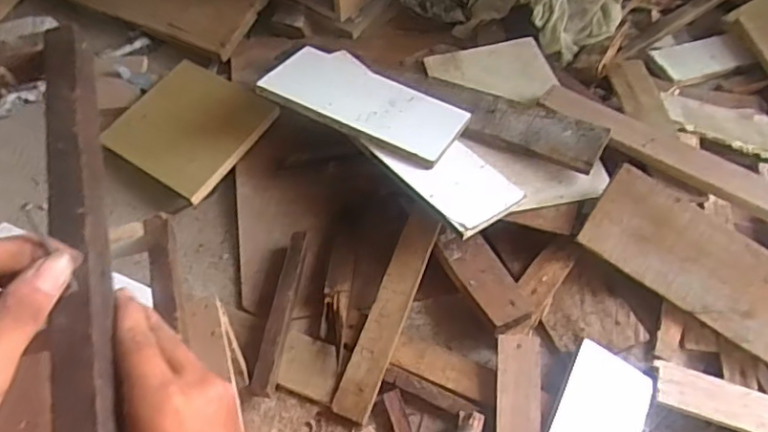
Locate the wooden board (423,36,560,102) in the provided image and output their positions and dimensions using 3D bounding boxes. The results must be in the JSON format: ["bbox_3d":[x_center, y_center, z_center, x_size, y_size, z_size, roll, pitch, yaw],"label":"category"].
[{"bbox_3d":[0.173,-0.237,0.998,0.198,0.012,0.187,-4,48,-1],"label":"wooden board"}]

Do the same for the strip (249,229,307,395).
[{"bbox_3d":[-0.133,0.125,0.790,0.023,0.039,0.226,6,55,4],"label":"strip"}]

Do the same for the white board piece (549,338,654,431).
[{"bbox_3d":[0.264,0.231,0.722,0.114,0.014,0.131,33,66,-7],"label":"white board piece"}]

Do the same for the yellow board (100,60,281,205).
[{"bbox_3d":[-0.307,-0.145,0.960,0.218,0.017,0.211,27,59,18],"label":"yellow board"}]

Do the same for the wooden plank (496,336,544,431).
[{"bbox_3d":[0.158,0.232,0.708,0.053,0.009,0.186,3,63,6],"label":"wooden plank"}]

